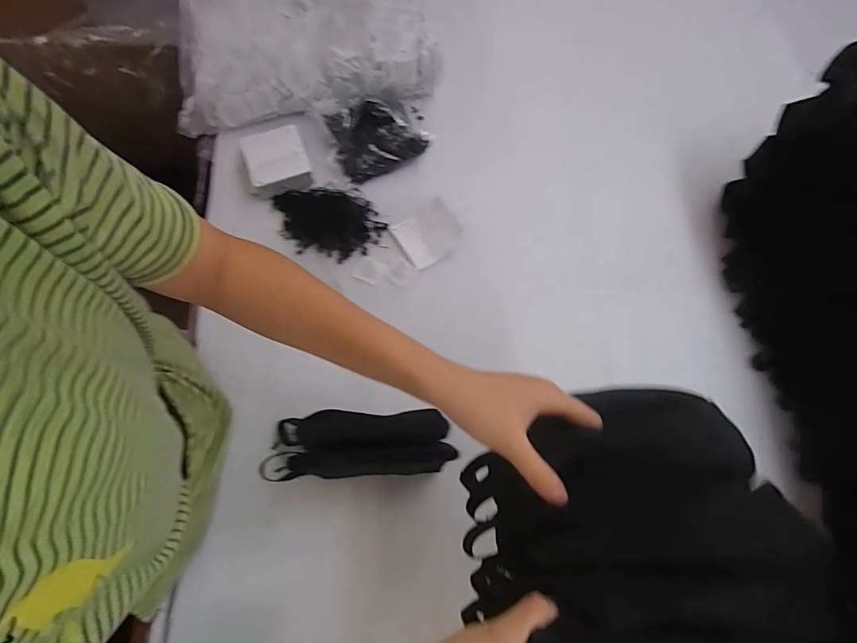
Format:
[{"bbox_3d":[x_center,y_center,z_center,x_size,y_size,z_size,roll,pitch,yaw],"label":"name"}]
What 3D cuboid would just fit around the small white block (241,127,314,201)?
[{"bbox_3d":[-0.248,-0.257,0.723,0.101,0.041,0.107,-19,70,-9],"label":"small white block"}]

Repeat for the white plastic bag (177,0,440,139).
[{"bbox_3d":[-0.222,-0.511,0.804,0.453,0.097,0.340,-5,68,-3],"label":"white plastic bag"}]

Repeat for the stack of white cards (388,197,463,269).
[{"bbox_3d":[0.001,-0.137,0.703,0.103,0.011,0.090,-35,73,-14],"label":"stack of white cards"}]

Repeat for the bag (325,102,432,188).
[{"bbox_3d":[-0.079,-0.305,0.736,0.156,0.057,0.112,-16,69,-7],"label":"bag"}]

